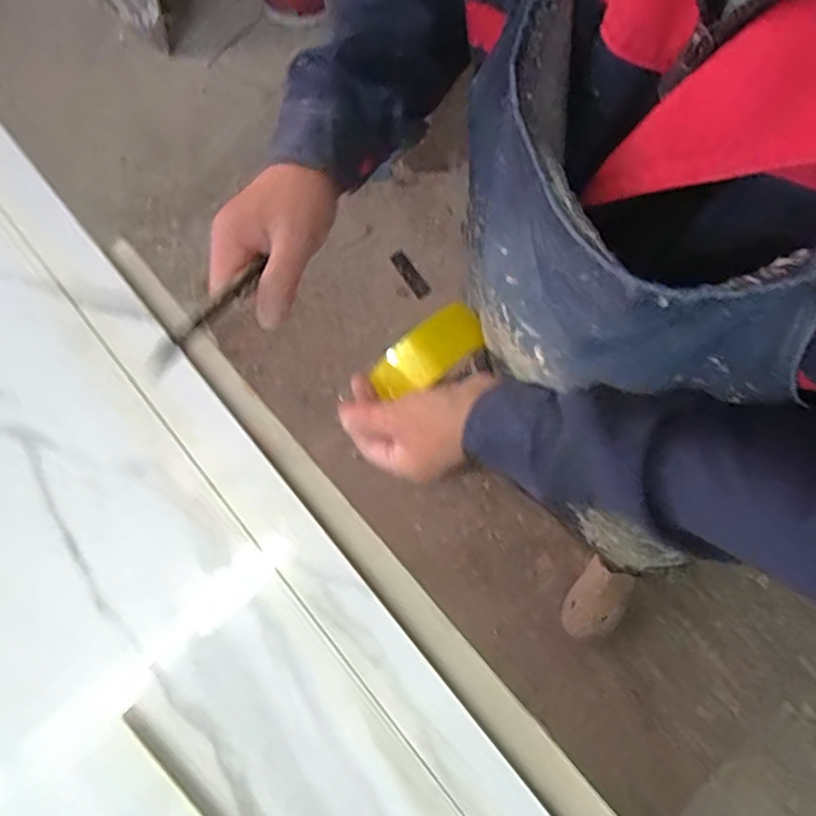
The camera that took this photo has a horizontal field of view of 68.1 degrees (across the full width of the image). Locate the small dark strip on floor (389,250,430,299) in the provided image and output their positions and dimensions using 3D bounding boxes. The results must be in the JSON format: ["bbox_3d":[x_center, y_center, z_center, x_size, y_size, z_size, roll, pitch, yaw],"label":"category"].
[{"bbox_3d":[0.006,-0.341,1.542,0.043,0.014,0.127,-40,102,-10],"label":"small dark strip on floor"}]

